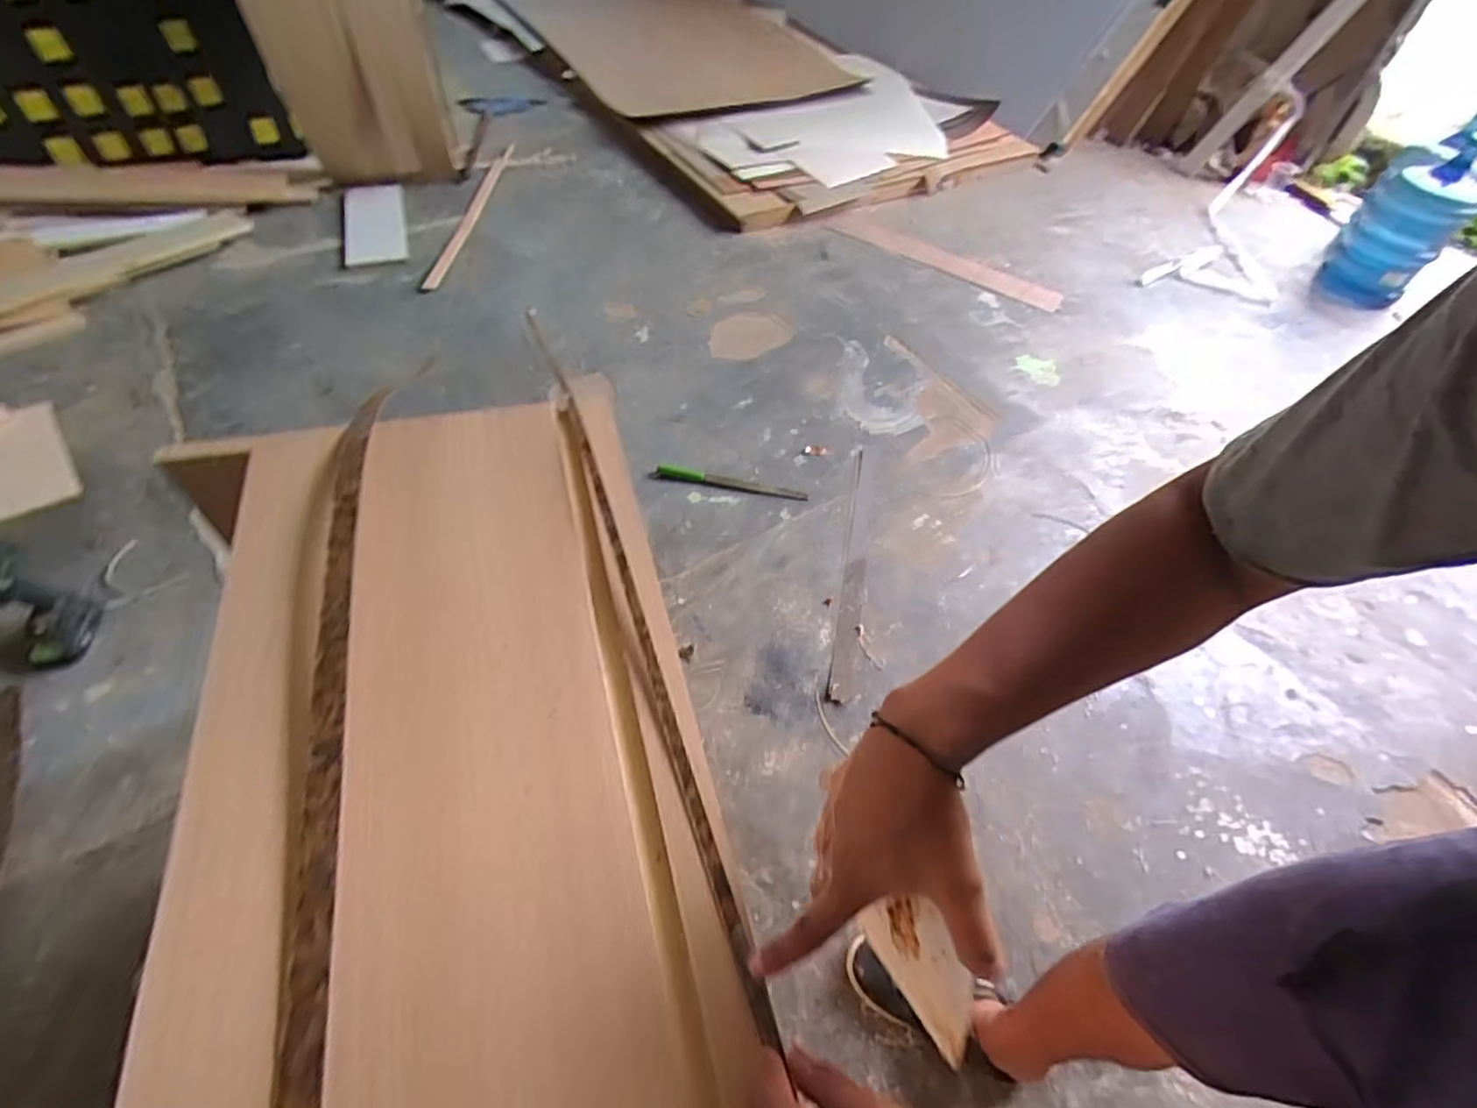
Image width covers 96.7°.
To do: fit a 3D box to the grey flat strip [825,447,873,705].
[{"bbox_3d":[0.257,0.004,1.434,0.047,0.011,0.718,12,52,4],"label":"grey flat strip"}]

